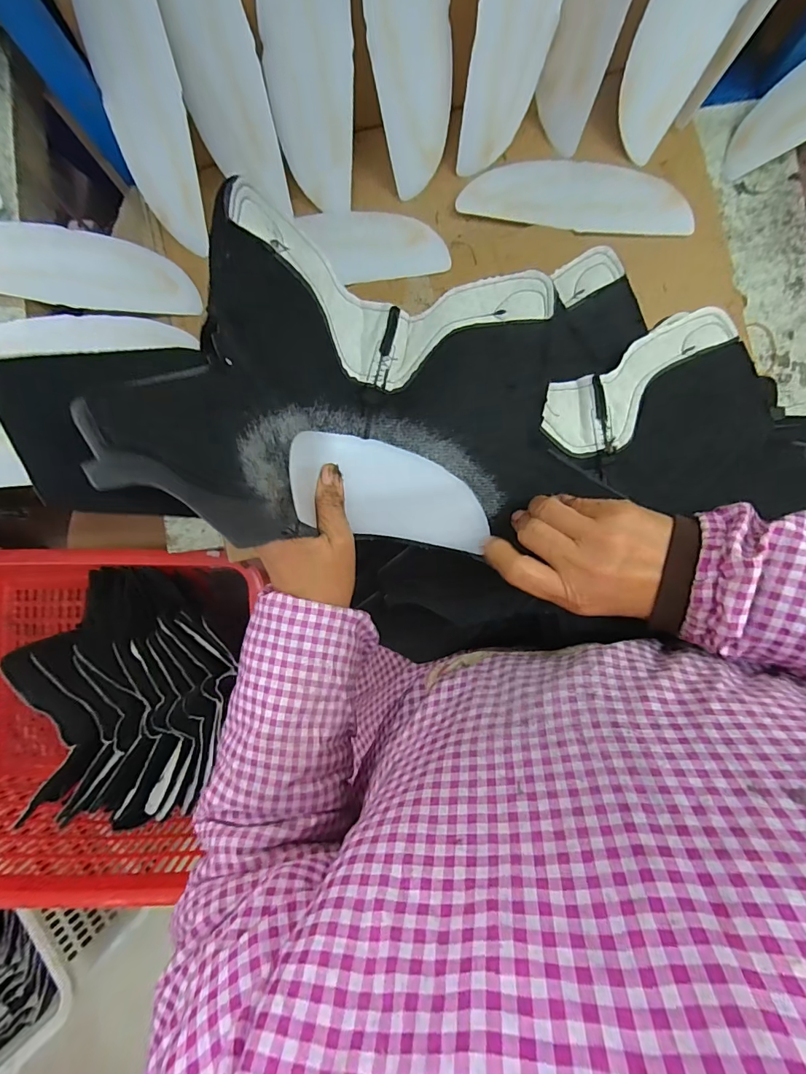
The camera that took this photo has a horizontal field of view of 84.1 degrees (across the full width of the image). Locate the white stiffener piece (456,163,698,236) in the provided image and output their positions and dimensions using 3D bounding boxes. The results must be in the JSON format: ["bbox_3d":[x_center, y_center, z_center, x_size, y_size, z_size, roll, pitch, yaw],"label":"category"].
[{"bbox_3d":[0.166,-0.326,0.424,0.214,0.010,0.068,10,89,2],"label":"white stiffener piece"}]

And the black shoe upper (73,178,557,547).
[{"bbox_3d":[-0.010,-0.091,0.258,0.216,0.171,0.186,4,88,2],"label":"black shoe upper"}]

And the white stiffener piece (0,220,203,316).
[{"bbox_3d":[-0.306,-0.247,0.410,0.211,0.008,0.066,-4,94,-24],"label":"white stiffener piece"}]

